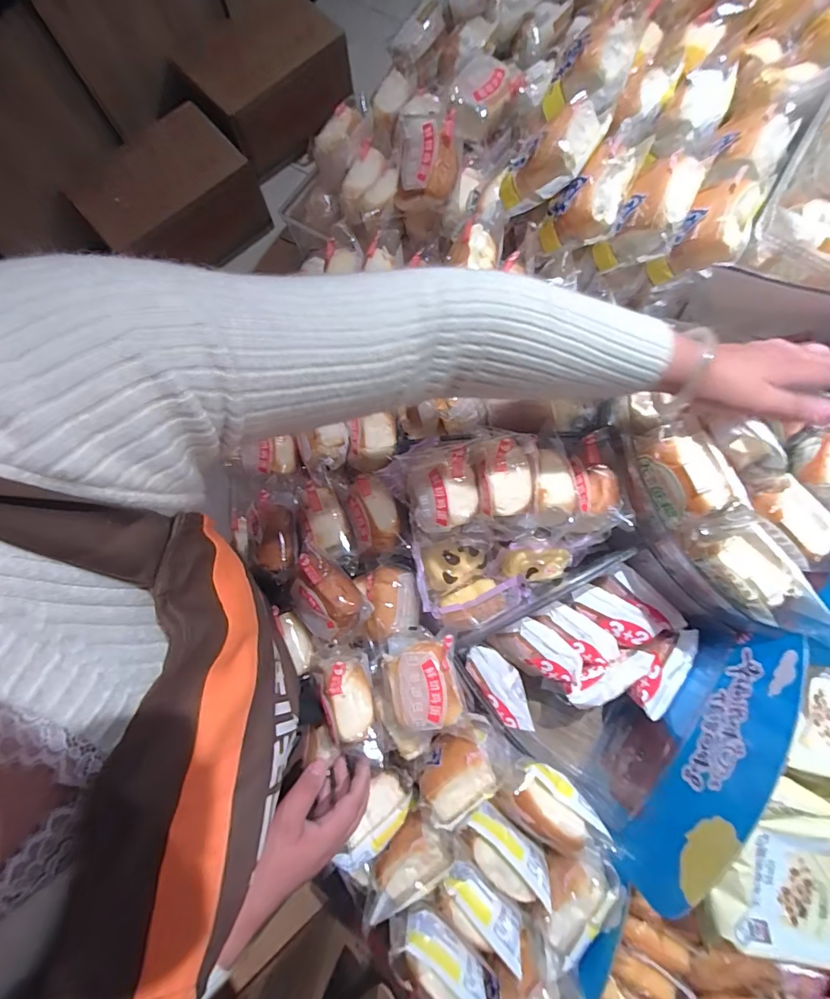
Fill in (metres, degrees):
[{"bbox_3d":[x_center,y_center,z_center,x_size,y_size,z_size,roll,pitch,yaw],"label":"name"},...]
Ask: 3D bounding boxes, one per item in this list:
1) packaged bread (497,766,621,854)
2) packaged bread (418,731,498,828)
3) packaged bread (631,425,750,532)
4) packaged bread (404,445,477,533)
[{"bbox_3d":[0.141,0.312,0.464,0.108,0.040,0.058,42,83,9],"label":"packaged bread"},{"bbox_3d":[0.045,0.297,0.510,0.087,0.052,0.070,-29,79,-4],"label":"packaged bread"},{"bbox_3d":[0.264,-0.025,0.467,0.055,0.064,0.106,-23,79,-3],"label":"packaged bread"},{"bbox_3d":[0.029,-0.008,0.532,0.075,0.079,0.087,-14,79,-1],"label":"packaged bread"}]

